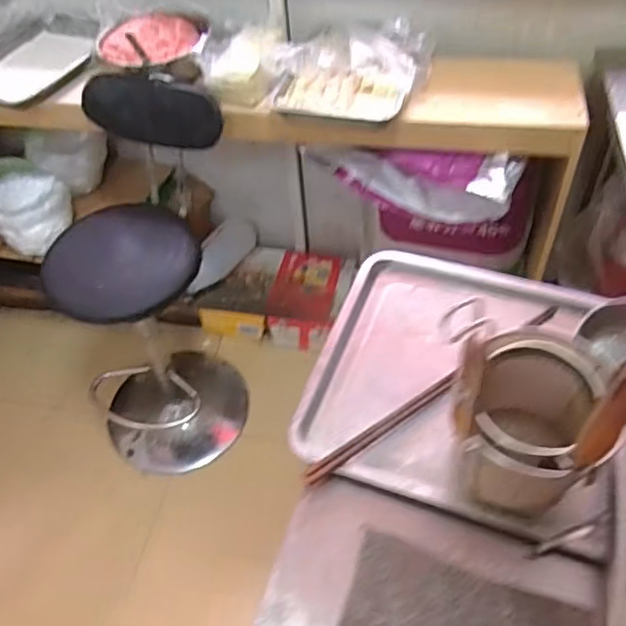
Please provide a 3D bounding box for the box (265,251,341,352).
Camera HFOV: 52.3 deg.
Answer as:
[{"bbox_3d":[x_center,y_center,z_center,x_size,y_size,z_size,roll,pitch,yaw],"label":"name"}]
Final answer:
[{"bbox_3d":[-0.027,-0.043,1.858,0.185,0.102,0.296,6,50,10],"label":"box"}]

